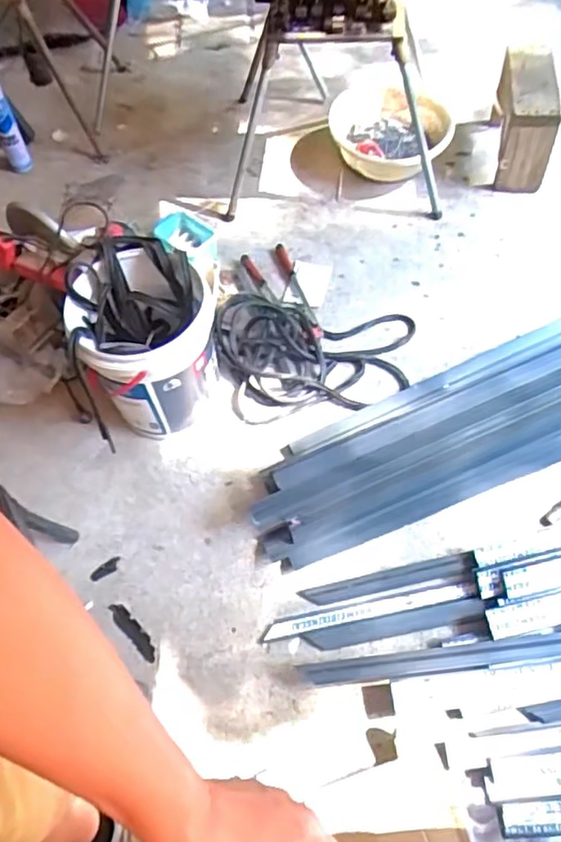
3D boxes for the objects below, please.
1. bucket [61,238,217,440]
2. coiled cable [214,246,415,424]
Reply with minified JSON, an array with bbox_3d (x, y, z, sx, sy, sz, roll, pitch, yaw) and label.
[{"bbox_3d":[-0.307,-0.182,1.543,0.309,0.350,0.352,-6,60,0],"label":"bucket"},{"bbox_3d":[0.063,-0.205,1.692,0.508,0.089,0.473,-2,60,3],"label":"coiled cable"}]

